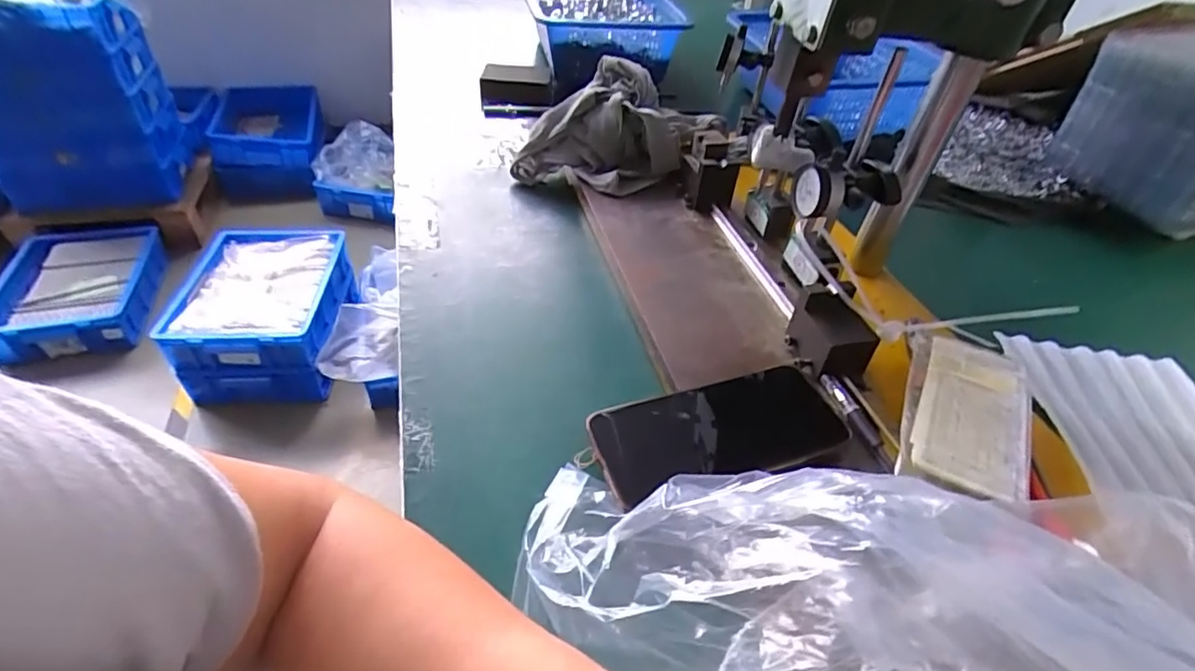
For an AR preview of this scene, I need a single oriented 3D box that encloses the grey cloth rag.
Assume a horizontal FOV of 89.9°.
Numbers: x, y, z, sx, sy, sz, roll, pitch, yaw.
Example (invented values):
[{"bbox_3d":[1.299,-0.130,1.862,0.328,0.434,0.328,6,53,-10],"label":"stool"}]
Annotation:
[{"bbox_3d":[0.025,-0.220,0.663,0.200,0.098,0.133,-26,50,-29],"label":"grey cloth rag"}]

